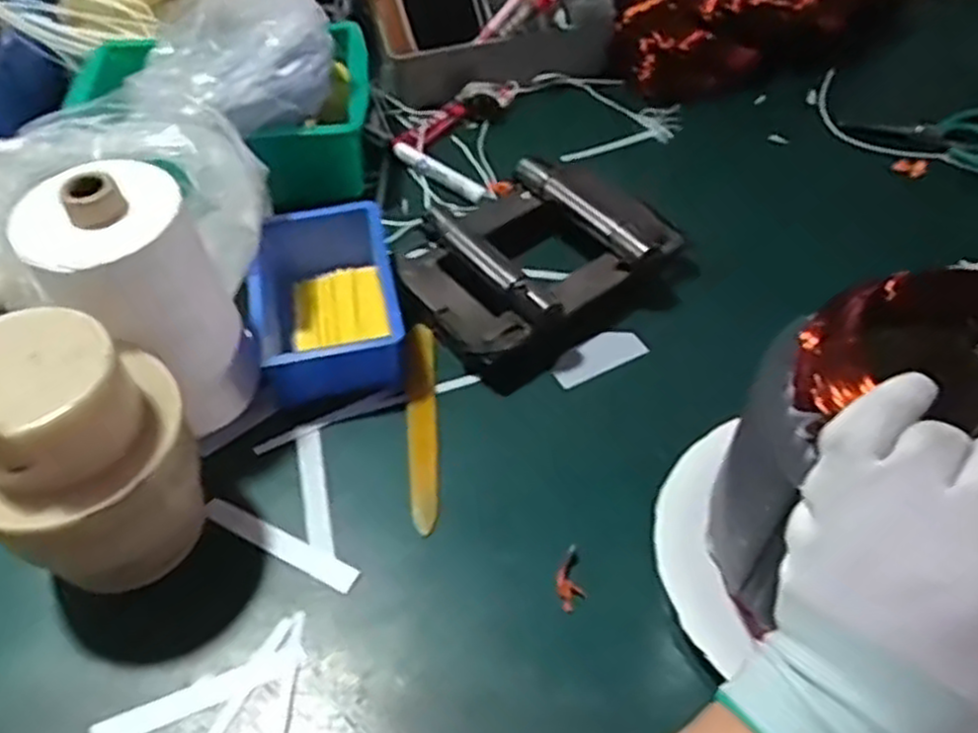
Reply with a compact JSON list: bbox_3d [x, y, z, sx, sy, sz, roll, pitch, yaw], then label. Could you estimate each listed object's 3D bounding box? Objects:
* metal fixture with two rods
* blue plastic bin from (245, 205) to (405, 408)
[{"bbox_3d":[0.036,-0.086,0.597,0.208,0.049,0.163,-38,59,-26],"label":"metal fixture with two rods"},{"bbox_3d":[-0.119,-0.055,0.570,0.100,0.052,0.162,-10,51,-7],"label":"blue plastic bin"}]

